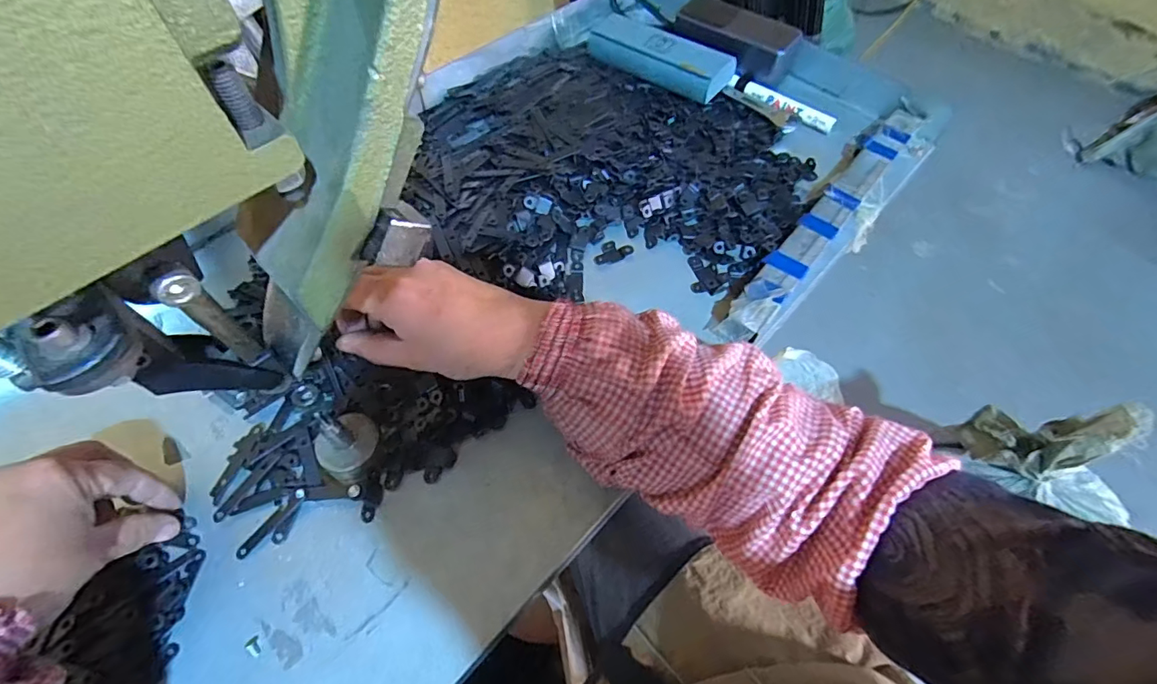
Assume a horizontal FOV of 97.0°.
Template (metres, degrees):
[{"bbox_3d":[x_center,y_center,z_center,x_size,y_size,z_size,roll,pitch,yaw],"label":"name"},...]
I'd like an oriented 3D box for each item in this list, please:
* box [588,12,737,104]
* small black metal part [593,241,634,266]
[{"bbox_3d":[0.087,-0.310,0.554,0.153,0.033,0.051,33,63,16],"label":"box"},{"bbox_3d":[0.030,-0.078,0.440,0.034,0.008,0.017,-12,61,-10],"label":"small black metal part"}]

